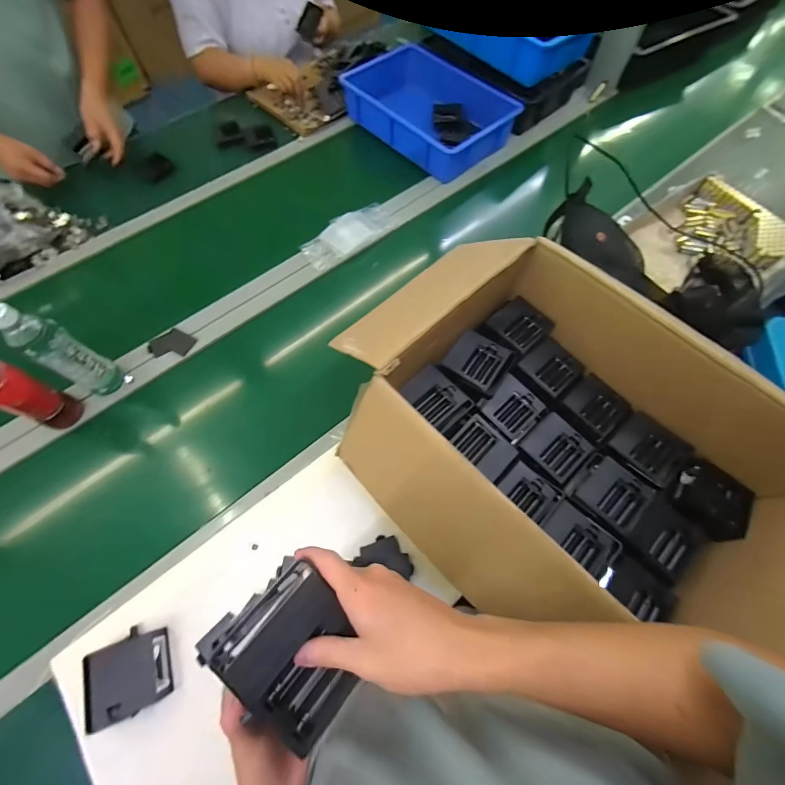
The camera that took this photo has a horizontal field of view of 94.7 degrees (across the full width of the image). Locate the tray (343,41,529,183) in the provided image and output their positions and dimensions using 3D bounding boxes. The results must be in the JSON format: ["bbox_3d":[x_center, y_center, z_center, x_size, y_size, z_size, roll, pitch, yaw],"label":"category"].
[{"bbox_3d":[0.078,-0.737,0.933,0.414,0.111,0.236,41,73,13],"label":"tray"}]

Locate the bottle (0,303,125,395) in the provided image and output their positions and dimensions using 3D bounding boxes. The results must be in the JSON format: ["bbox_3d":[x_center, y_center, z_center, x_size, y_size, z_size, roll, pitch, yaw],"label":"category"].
[{"bbox_3d":[-0.533,-0.062,0.588,0.051,0.223,0.061,22,68,9],"label":"bottle"}]

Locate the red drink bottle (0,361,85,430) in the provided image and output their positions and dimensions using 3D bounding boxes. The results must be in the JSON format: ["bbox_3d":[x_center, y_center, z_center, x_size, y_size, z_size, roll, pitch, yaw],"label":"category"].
[{"bbox_3d":[-0.593,-0.009,0.546,0.061,0.221,0.061,22,68,9],"label":"red drink bottle"}]

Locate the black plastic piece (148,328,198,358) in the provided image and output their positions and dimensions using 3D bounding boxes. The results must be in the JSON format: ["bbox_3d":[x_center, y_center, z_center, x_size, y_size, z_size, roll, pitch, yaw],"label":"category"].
[{"bbox_3d":[-0.438,-0.095,0.719,0.076,0.006,0.066,22,68,9],"label":"black plastic piece"}]

